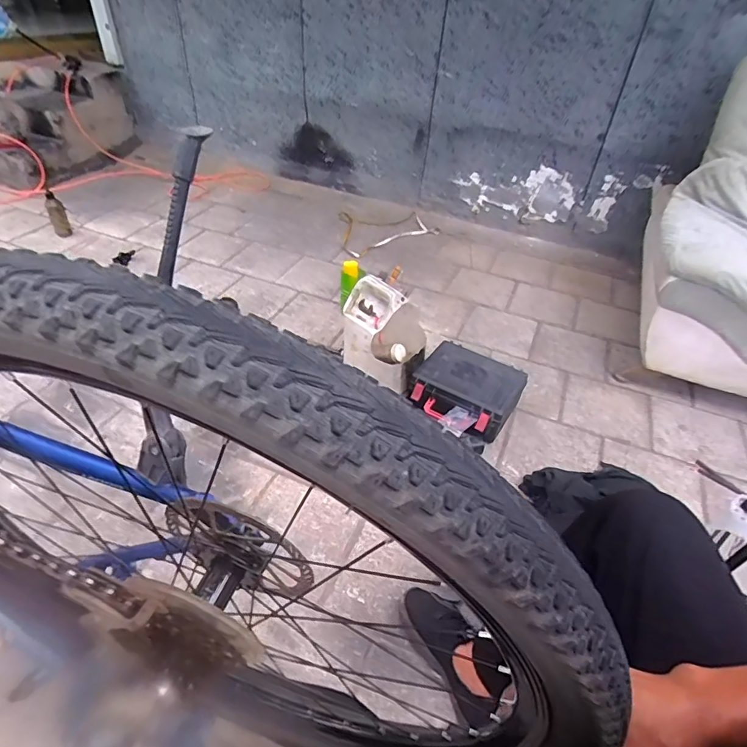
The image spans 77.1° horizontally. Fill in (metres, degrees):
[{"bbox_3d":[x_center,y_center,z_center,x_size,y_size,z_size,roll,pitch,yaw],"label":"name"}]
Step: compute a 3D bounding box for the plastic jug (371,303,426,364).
[{"bbox_3d":[0.076,-0.114,1.379,0.152,0.195,0.085,2,42,-3],"label":"plastic jug"}]

